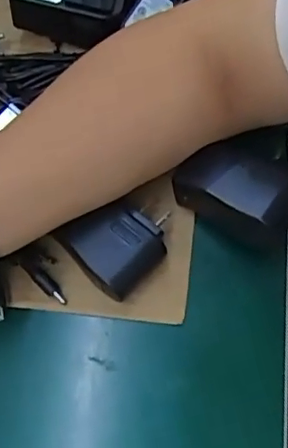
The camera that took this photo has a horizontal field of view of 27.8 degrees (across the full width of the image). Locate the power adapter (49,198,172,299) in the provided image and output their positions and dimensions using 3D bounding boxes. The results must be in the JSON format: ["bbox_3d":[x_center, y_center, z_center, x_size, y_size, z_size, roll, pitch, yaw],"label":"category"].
[{"bbox_3d":[-0.013,0.010,0.340,0.056,0.029,0.051,-37,72,-13],"label":"power adapter"}]

